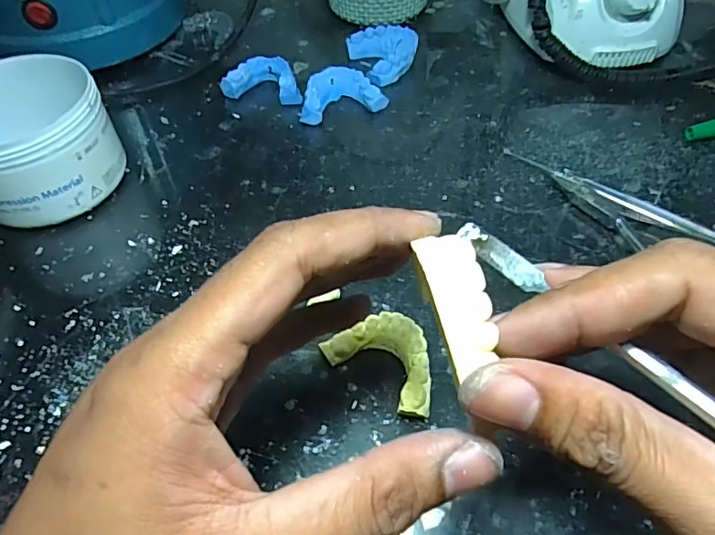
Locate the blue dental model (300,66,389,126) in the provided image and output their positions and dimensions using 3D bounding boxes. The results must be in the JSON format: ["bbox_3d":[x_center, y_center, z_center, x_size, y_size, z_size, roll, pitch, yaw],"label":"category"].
[{"bbox_3d":[-0.013,-0.125,0.377,0.060,0.017,0.040,-13,52,-7],"label":"blue dental model"}]

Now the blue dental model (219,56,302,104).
[{"bbox_3d":[-0.067,-0.141,0.392,0.059,0.019,0.035,11,53,12],"label":"blue dental model"}]

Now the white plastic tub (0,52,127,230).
[{"bbox_3d":[-0.195,-0.073,0.315,0.087,0.064,0.088,-2,52,2],"label":"white plastic tub"}]

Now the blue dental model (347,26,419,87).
[{"bbox_3d":[0.023,-0.166,0.409,0.047,0.018,0.059,-17,53,-10],"label":"blue dental model"}]

